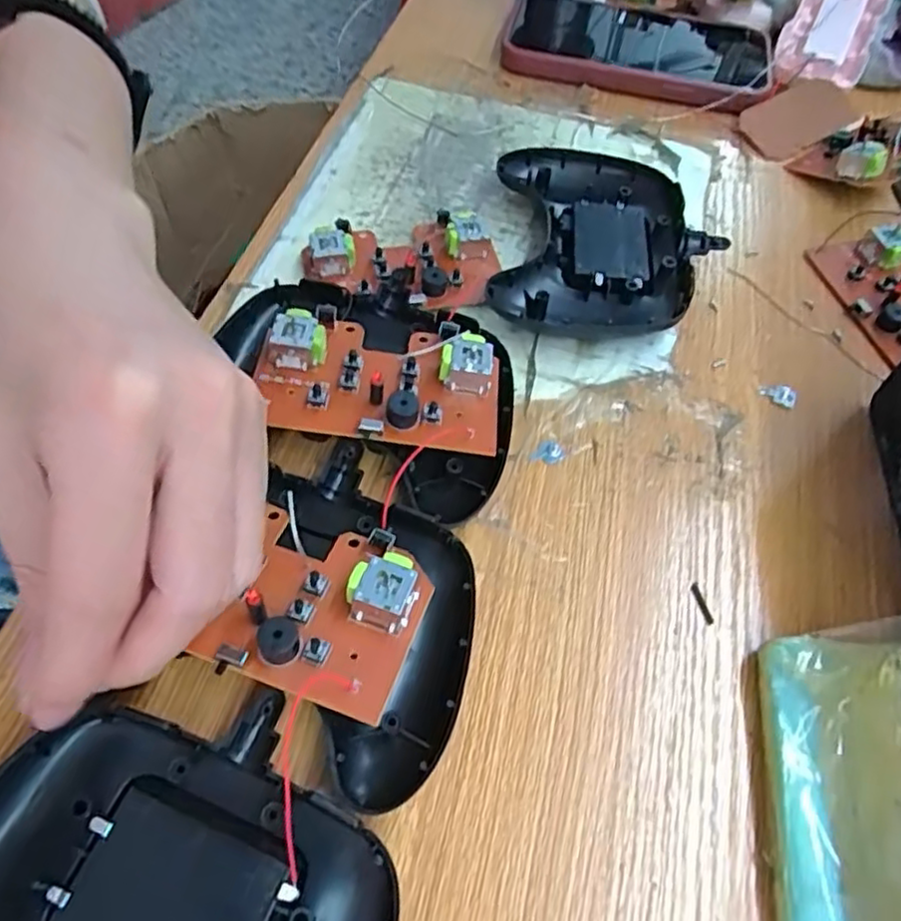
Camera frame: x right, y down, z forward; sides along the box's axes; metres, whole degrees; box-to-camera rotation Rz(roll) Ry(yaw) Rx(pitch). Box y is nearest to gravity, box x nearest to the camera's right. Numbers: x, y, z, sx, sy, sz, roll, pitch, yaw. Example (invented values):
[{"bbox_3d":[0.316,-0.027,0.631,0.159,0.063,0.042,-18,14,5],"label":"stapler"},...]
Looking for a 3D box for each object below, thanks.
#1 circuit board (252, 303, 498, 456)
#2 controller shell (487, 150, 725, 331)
[{"bbox_3d":[-0.026,-0.033,0.253,0.087,0.015,0.055,7,56,-5],"label":"circuit board"},{"bbox_3d":[0.072,-0.106,0.325,0.099,0.021,0.121,6,58,0],"label":"controller shell"}]

